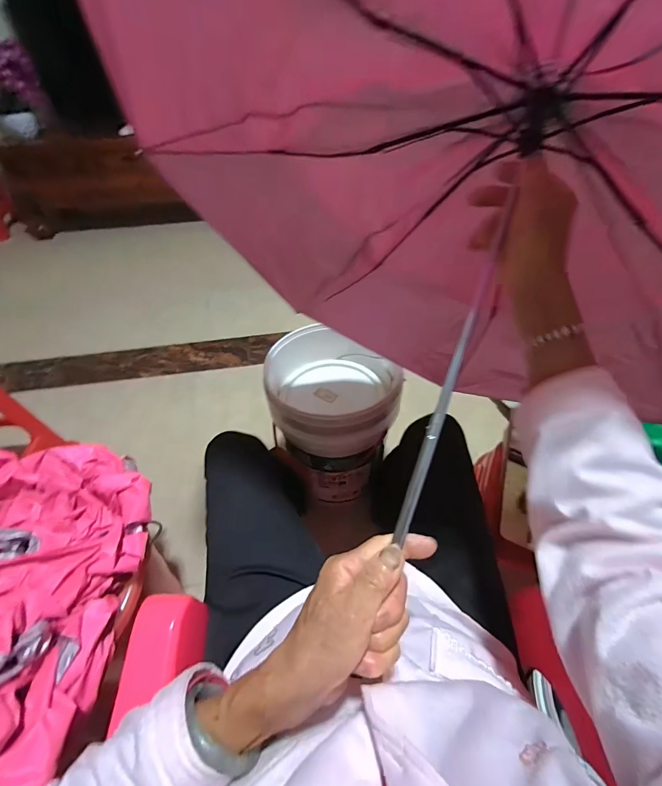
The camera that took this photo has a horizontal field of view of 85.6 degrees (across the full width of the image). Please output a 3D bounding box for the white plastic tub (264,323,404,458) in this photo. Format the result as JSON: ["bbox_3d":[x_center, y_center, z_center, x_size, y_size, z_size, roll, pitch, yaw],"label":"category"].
[{"bbox_3d":[-0.002,-0.007,0.866,0.283,0.167,0.258,0,49,0],"label":"white plastic tub"}]

